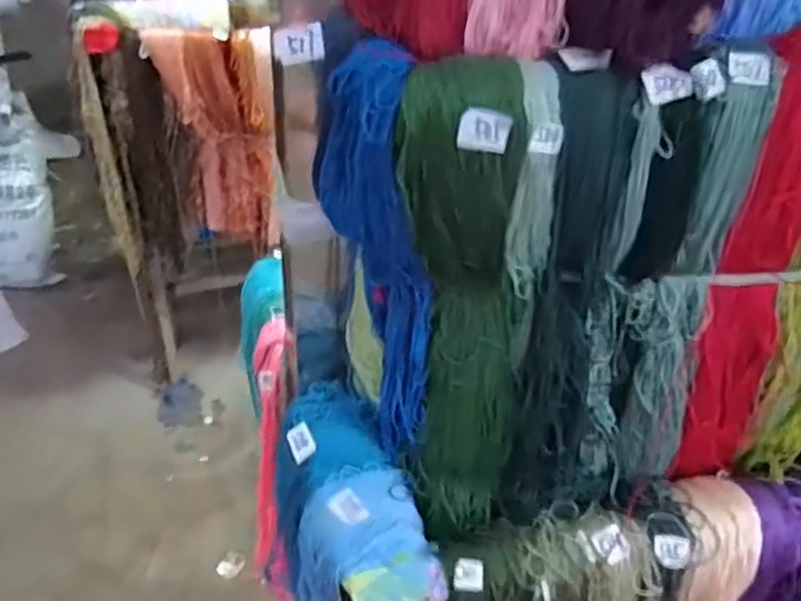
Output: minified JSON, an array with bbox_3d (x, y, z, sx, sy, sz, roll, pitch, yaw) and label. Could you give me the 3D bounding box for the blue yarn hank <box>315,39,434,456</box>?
[{"bbox_3d":[-0.015,-0.027,0.484,0.050,0.283,0.096,-27,44,-36],"label":"blue yarn hank"}]

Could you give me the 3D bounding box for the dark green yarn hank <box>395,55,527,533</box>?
[{"bbox_3d":[0.045,0.019,0.473,0.093,0.359,0.070,-10,35,-5],"label":"dark green yarn hank"}]

